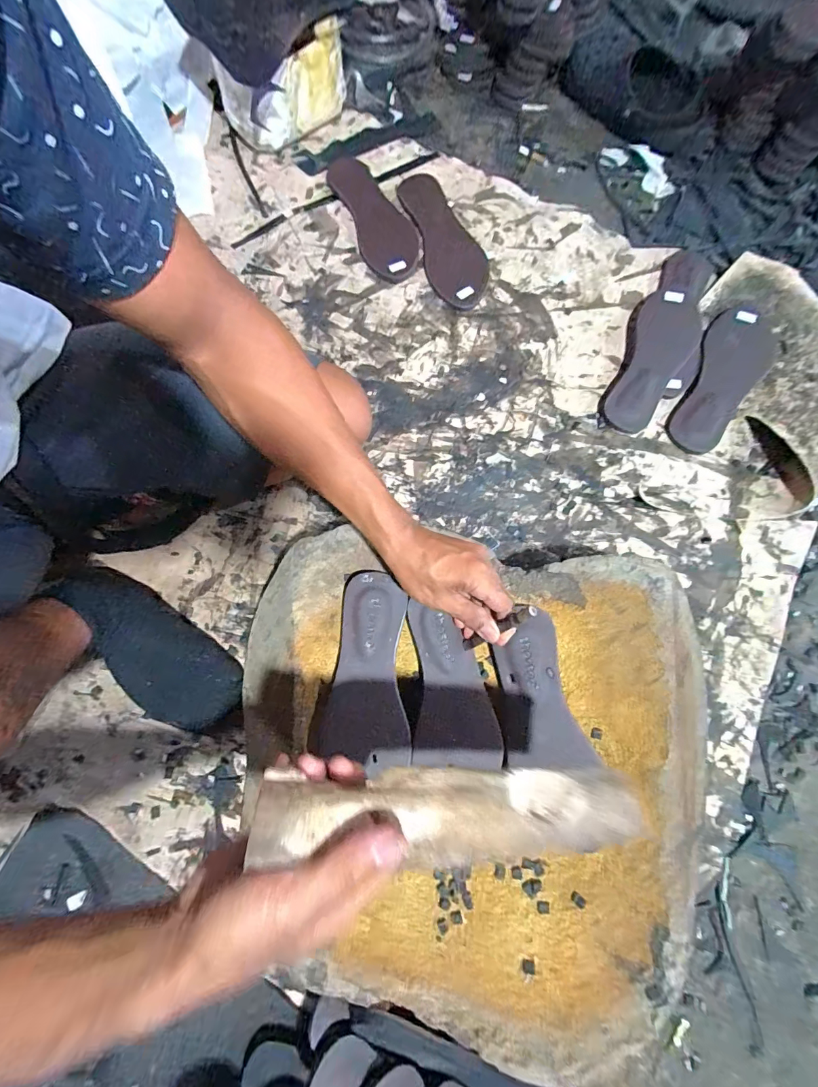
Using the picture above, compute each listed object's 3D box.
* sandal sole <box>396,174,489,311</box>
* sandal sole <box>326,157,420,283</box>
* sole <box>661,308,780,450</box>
[{"bbox_3d":[0.058,-0.463,0.631,0.094,0.015,0.243,-16,79,-4],"label":"sandal sole"},{"bbox_3d":[-0.048,-0.507,0.642,0.092,0.017,0.241,-22,79,-6],"label":"sandal sole"},{"bbox_3d":[0.427,-0.221,0.569,0.091,0.020,0.220,34,79,6],"label":"sole"}]

